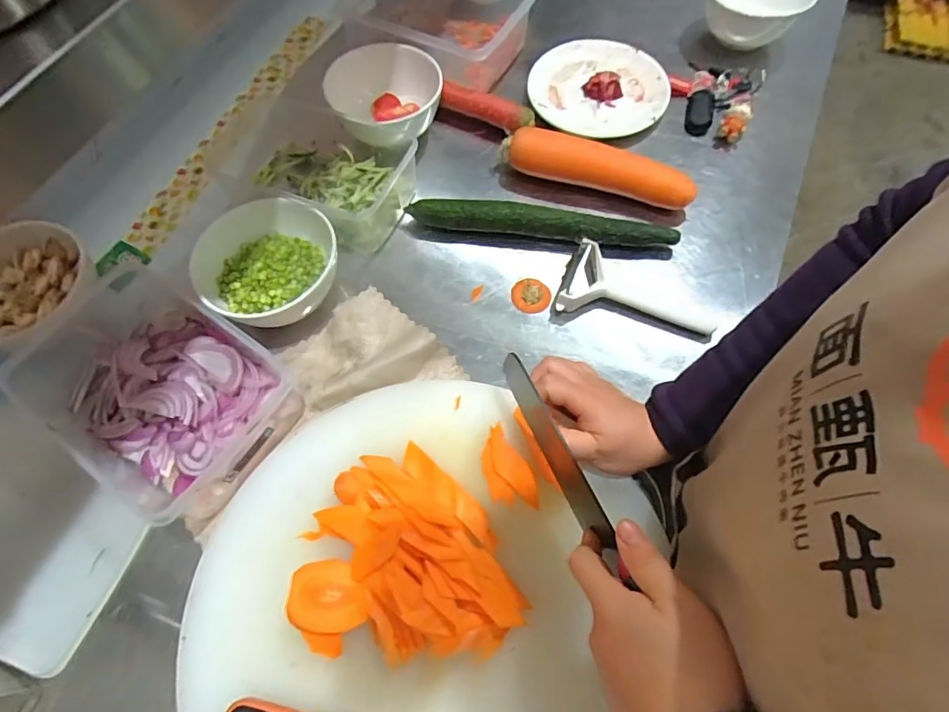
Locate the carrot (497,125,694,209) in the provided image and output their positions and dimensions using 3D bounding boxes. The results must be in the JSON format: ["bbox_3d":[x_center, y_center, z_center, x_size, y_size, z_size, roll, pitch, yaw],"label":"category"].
[{"bbox_3d":[0.136,-0.212,0.569,0.214,0.049,0.043,20,66,11],"label":"carrot"}]

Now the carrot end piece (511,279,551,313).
[{"bbox_3d":[0.058,-0.063,0.519,0.039,0.007,0.038,-1,64,1],"label":"carrot end piece"}]

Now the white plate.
[{"bbox_3d":[0.156,-0.337,0.635,0.167,0.030,0.164,-1,64,1],"label":"white plate"}]

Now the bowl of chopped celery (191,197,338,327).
[{"bbox_3d":[-0.205,-0.088,0.509,0.127,0.063,0.136,38,71,18],"label":"bowl of chopped celery"}]

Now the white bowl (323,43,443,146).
[{"bbox_3d":[-0.113,-0.297,0.603,0.130,0.070,0.135,-1,64,1],"label":"white bowl"}]

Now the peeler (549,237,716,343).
[{"bbox_3d":[0.161,-0.055,0.503,0.153,0.028,0.086,19,66,11],"label":"peeler"}]

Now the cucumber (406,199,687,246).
[{"bbox_3d":[0.071,-0.145,0.547,0.280,0.032,0.032,7,65,5],"label":"cucumber"}]

